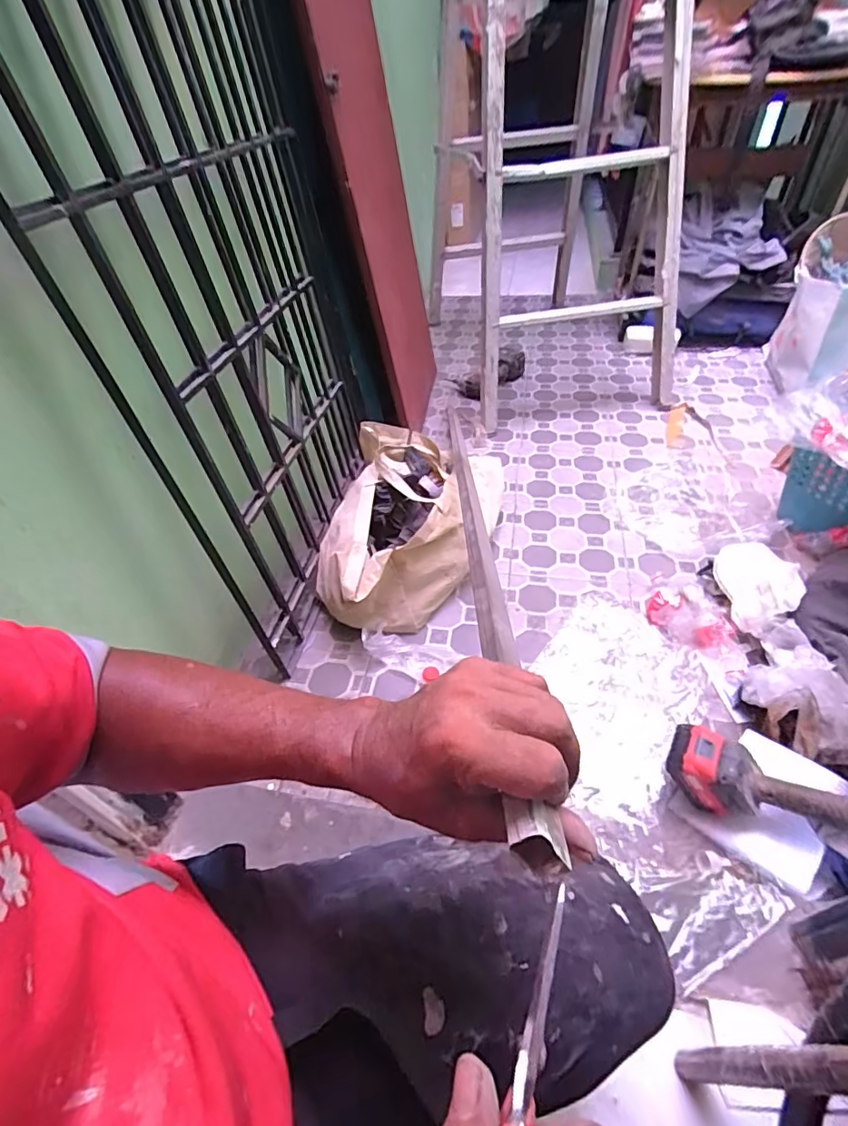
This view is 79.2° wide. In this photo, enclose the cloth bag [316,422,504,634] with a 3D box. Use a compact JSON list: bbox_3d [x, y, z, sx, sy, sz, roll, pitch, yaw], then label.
[{"bbox_3d":[-0.022,-0.091,1.126,0.327,0.207,0.520,7,46,13],"label":"cloth bag"}]

